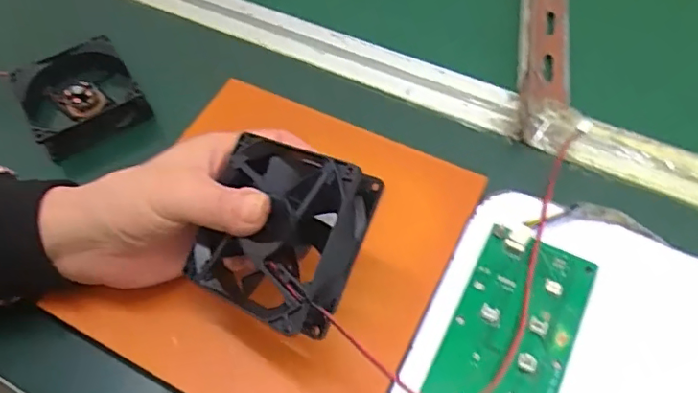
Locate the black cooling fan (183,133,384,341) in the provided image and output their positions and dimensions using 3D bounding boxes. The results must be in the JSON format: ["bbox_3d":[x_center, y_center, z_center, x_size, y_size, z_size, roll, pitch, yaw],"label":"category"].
[{"bbox_3d":[-0.032,0.019,0.267,0.083,0.030,0.081,20,85,31],"label":"black cooling fan"}]

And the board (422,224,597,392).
[{"bbox_3d":[0.087,0.078,0.301,0.064,0.007,0.133,23,61,17],"label":"board"}]

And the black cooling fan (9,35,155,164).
[{"bbox_3d":[-0.202,-0.078,0.418,0.077,0.030,0.090,-29,60,-16],"label":"black cooling fan"}]

